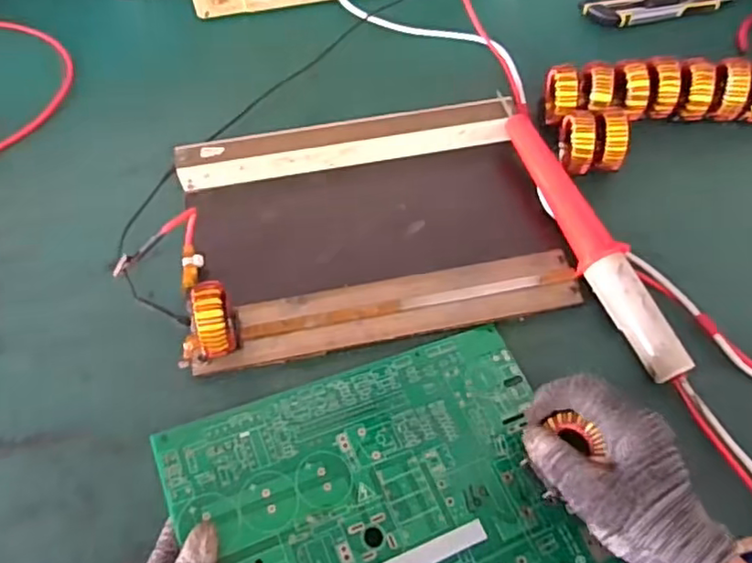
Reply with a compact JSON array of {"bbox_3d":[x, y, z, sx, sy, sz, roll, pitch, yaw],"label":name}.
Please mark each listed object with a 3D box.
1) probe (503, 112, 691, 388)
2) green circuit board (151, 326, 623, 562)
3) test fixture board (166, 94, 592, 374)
[{"bbox_3d":[0.166,-0.035,0.483,0.032,0.029,0.242,-18,63,-9],"label":"probe"},{"bbox_3d":[0.011,0.137,0.386,0.243,0.004,0.180,-15,61,-23],"label":"green circuit board"},{"bbox_3d":[-0.004,-0.049,0.503,0.298,0.033,0.199,-10,62,-5],"label":"test fixture board"}]

